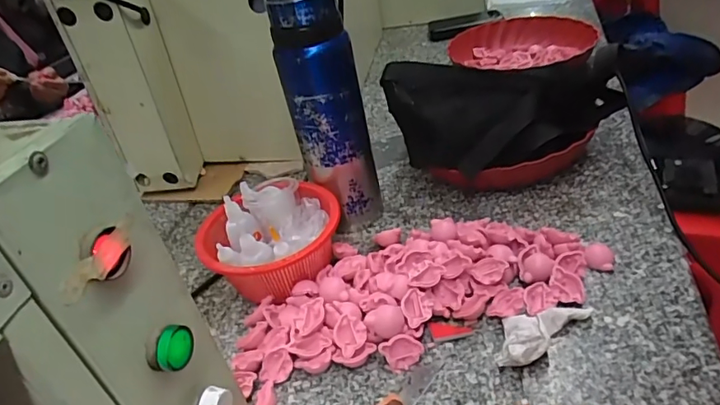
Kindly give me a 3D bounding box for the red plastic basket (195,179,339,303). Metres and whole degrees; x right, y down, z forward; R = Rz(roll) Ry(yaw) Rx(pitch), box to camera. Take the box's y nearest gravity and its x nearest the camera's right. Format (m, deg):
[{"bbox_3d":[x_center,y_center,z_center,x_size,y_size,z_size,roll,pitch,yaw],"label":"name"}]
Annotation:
[{"bbox_3d":[-0.091,0.049,0.553,0.142,0.090,0.131,-8,34,6],"label":"red plastic basket"}]

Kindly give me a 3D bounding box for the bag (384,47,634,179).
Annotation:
[{"bbox_3d":[0.187,-0.122,0.610,0.289,0.094,0.122,-17,35,-7],"label":"bag"}]

